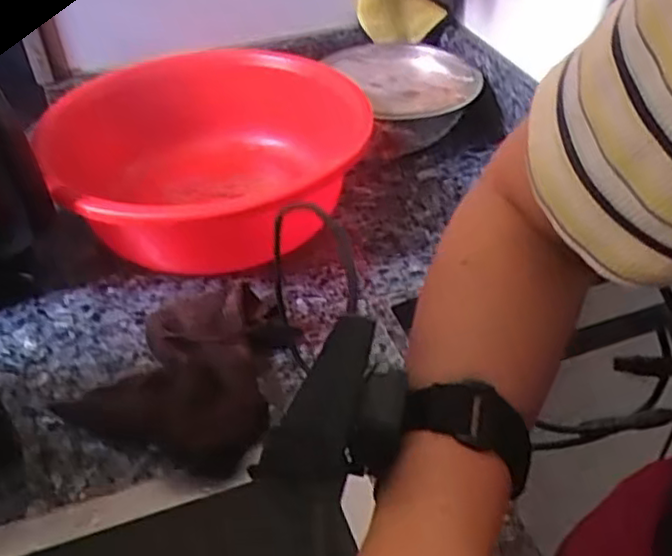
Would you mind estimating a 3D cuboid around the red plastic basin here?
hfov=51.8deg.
[{"bbox_3d":[-0.109,-0.112,0.681,0.279,0.106,0.287,-1,41,1],"label":"red plastic basin"}]

